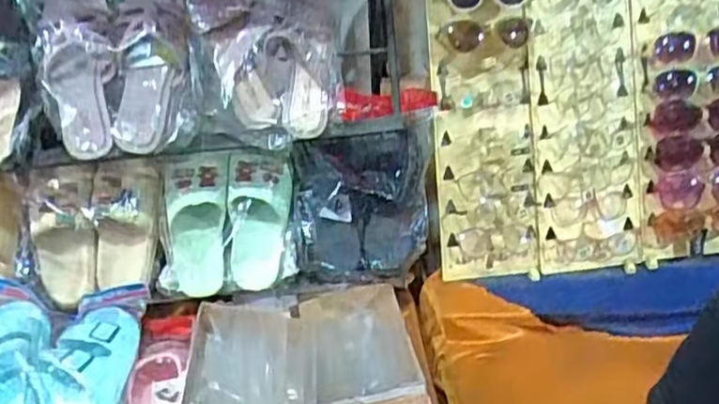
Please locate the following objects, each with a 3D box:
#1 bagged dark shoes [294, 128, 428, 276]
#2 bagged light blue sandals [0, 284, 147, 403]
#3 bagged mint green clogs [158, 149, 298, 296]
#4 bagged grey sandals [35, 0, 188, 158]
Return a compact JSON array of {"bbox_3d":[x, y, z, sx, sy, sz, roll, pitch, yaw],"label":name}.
[{"bbox_3d":[0.004,-0.001,1.034,0.200,0.216,0.076,-9,29,-9],"label":"bagged dark shoes"},{"bbox_3d":[-0.412,0.246,0.949,0.227,0.090,0.253,-3,59,-14],"label":"bagged light blue sandals"},{"bbox_3d":[-0.199,0.029,1.039,0.197,0.219,0.088,-1,29,4],"label":"bagged mint green clogs"},{"bbox_3d":[-0.324,-0.180,0.928,0.182,0.224,0.081,-3,1,0],"label":"bagged grey sandals"}]

